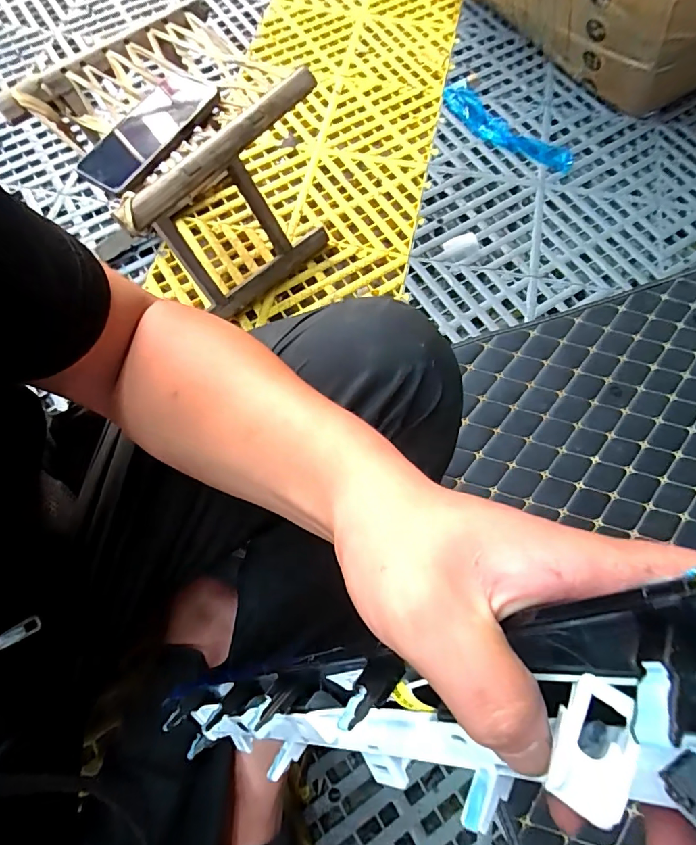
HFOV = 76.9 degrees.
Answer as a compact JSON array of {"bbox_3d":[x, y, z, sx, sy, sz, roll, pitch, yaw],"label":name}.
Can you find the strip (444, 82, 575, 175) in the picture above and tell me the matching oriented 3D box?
[{"bbox_3d":[0.287,-0.538,0.804,0.276,0.012,0.083,43,75,14],"label":"strip"}]

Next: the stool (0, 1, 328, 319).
[{"bbox_3d":[-0.207,-0.317,0.602,0.240,0.261,0.266,42,75,14],"label":"stool"}]

